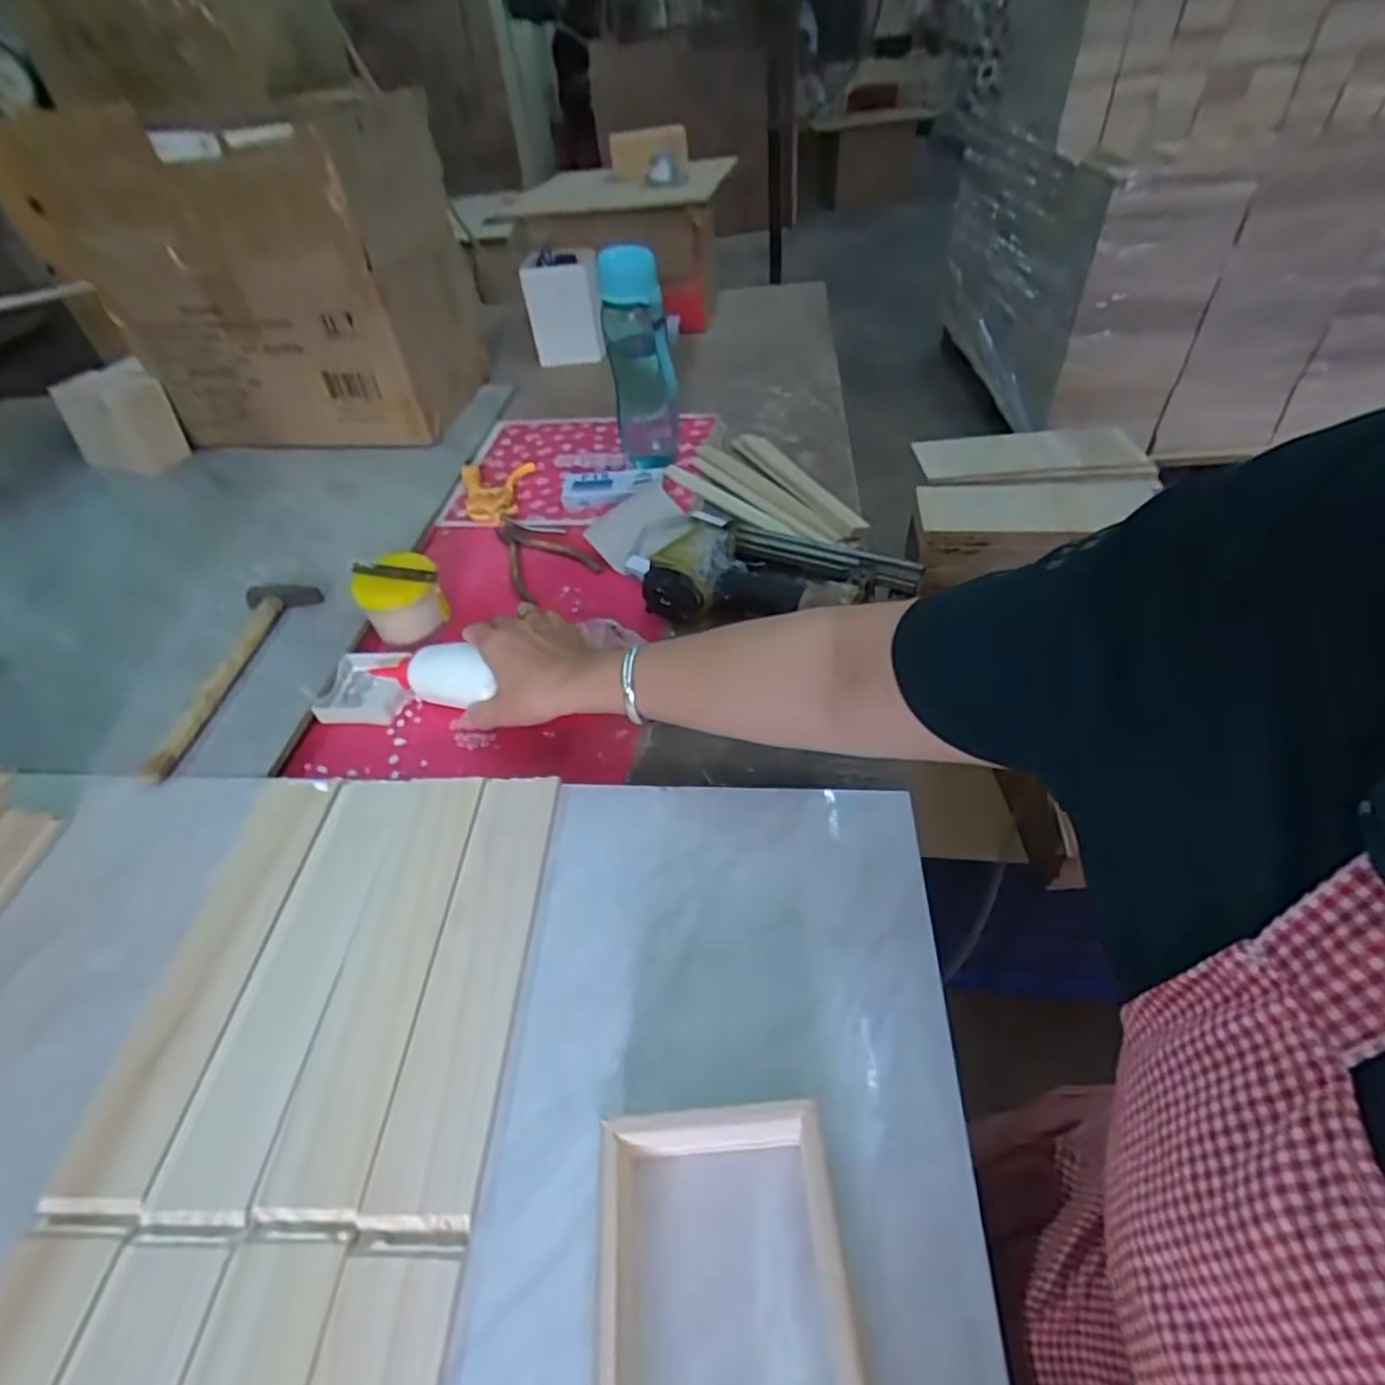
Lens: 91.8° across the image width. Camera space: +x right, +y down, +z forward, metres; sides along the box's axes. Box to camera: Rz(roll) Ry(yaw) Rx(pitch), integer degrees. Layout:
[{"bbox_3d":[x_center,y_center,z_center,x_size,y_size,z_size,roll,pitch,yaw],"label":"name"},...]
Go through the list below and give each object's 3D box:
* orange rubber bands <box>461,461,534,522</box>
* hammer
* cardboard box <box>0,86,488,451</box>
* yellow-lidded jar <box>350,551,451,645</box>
[{"bbox_3d":[-0.252,-0.262,0.858,0.088,0.018,0.130,-8,46,-3],"label":"orange rubber bands"},{"bbox_3d":[-0.447,-0.020,0.633,0.071,0.017,0.248,4,47,9],"label":"hammer"},{"bbox_3d":[-0.545,-0.564,0.937,0.373,0.349,0.290,1,46,6],"label":"cardboard box"},{"bbox_3d":[-0.293,-0.095,0.679,0.076,0.064,0.062,-30,51,-22],"label":"yellow-lidded jar"}]

